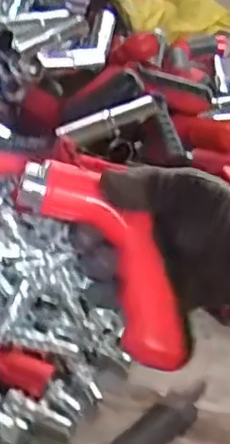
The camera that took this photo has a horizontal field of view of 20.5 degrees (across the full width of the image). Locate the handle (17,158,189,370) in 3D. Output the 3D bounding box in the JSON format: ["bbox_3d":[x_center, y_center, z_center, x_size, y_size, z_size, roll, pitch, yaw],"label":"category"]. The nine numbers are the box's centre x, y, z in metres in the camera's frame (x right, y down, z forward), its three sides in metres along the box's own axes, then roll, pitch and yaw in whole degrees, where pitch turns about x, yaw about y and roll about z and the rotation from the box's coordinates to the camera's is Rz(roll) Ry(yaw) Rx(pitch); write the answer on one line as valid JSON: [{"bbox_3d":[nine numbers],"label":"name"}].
[{"bbox_3d":[0.000,0.021,0.358,0.136,0.035,0.037,52,48,0],"label":"handle"}]

